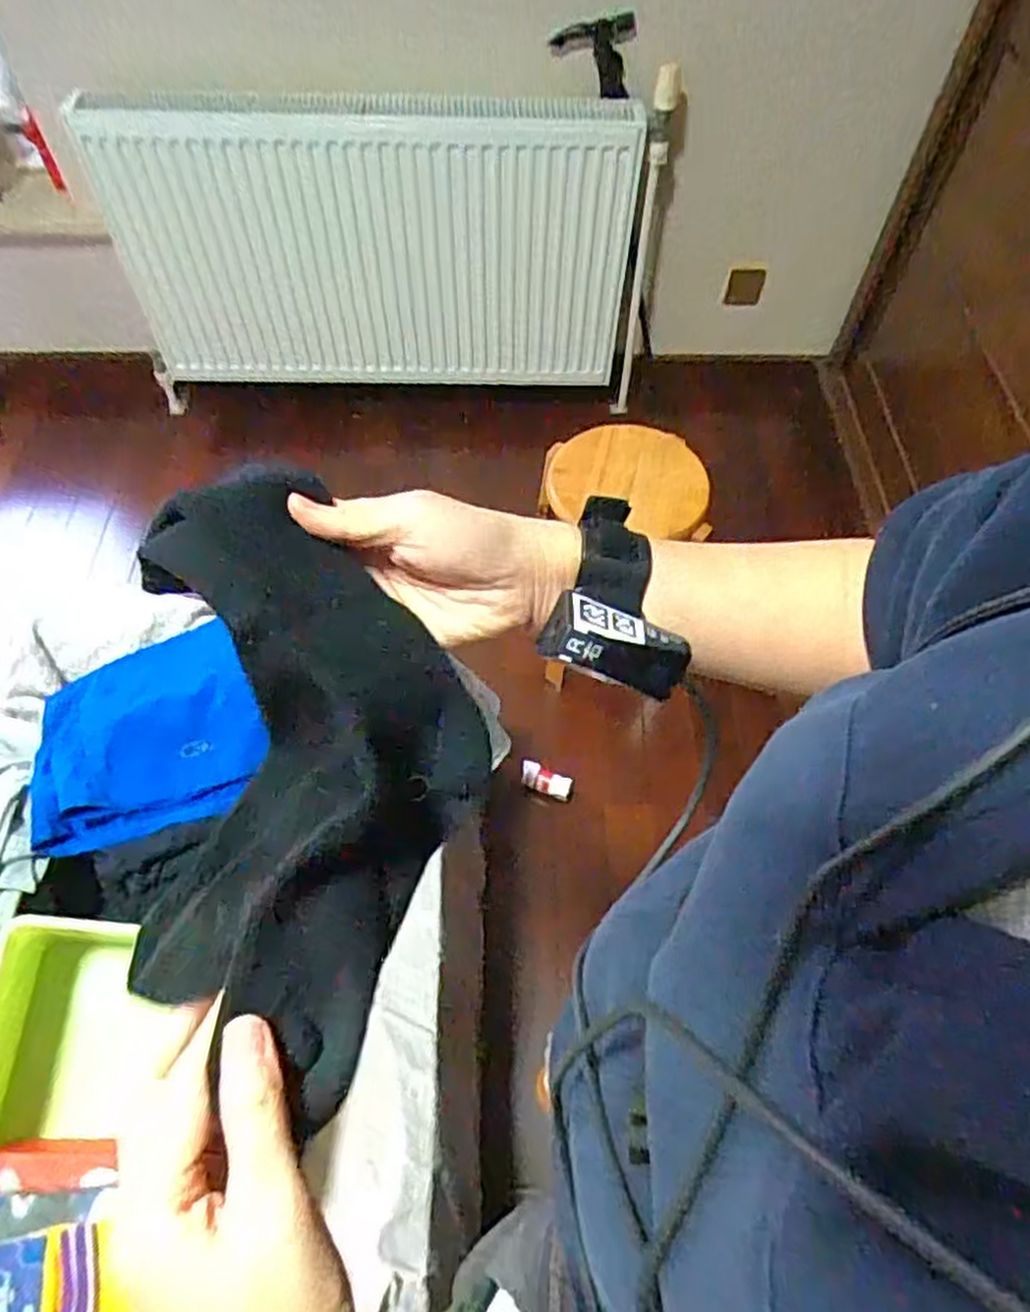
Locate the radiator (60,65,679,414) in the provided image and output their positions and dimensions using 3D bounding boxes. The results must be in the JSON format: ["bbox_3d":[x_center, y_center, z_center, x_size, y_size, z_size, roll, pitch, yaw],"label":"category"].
[{"bbox_3d":[-0.239,-0.802,1.583,1.110,0.680,0.151,0,66,-1],"label":"radiator"}]

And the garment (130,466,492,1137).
[{"bbox_3d":[-0.078,0.042,0.309,0.125,0.096,0.225,-2,57,-3],"label":"garment"}]

